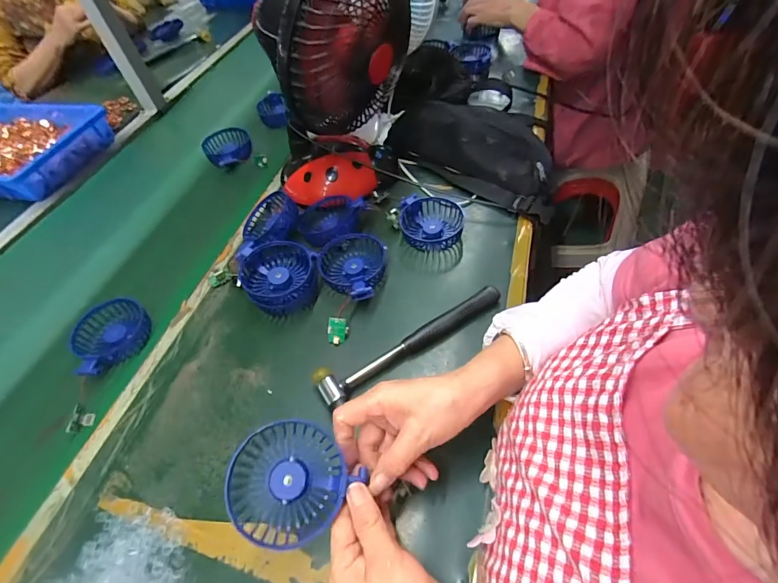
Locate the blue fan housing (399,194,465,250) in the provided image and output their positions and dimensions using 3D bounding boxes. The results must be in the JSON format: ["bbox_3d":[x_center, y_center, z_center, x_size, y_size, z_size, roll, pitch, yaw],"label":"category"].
[{"bbox_3d":[0.061,-0.097,0.577,0.089,0.035,0.080,-5,52,1],"label":"blue fan housing"}]

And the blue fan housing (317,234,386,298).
[{"bbox_3d":[-0.053,-0.035,0.552,0.089,0.032,0.113,-2,51,8],"label":"blue fan housing"}]

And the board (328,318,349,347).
[{"bbox_3d":[-0.062,0.049,0.487,0.025,0.034,0.006,7,9,-10],"label":"board"}]

